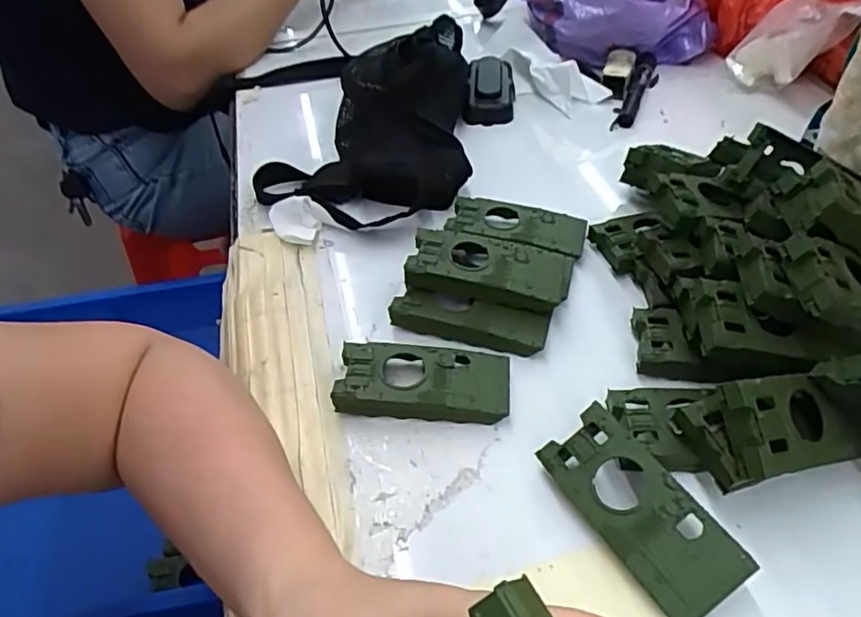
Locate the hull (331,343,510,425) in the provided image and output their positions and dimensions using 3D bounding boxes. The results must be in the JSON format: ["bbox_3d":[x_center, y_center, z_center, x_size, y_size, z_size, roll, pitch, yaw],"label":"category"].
[{"bbox_3d":[-0.004,0.046,0.378,0.102,0.020,0.045,2,45,5],"label":"hull"}]

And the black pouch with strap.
[{"bbox_3d":[-0.065,-0.206,0.583,0.216,0.086,0.312,-12,46,-9],"label":"black pouch with strap"}]

